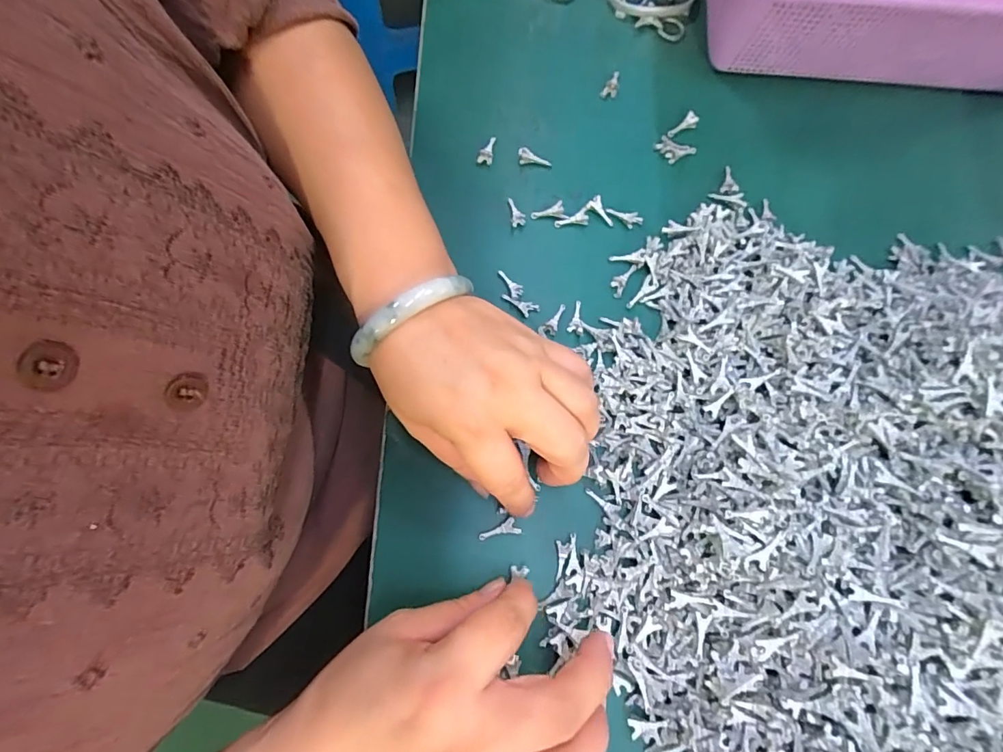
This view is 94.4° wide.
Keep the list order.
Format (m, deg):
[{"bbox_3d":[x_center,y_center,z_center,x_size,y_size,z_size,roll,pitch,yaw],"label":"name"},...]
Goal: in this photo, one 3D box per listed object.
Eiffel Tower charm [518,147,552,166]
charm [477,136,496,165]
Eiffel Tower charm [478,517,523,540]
[{"bbox_3d":[0.022,-0.142,0.303,0.022,0.009,0.007,5,76,1],"label":"Eiffel Tower charm"},{"bbox_3d":[-0.010,-0.149,0.304,0.009,0.008,0.022,10,76,3],"label":"charm"},{"bbox_3d":[-0.001,0.082,0.248,0.023,0.007,0.009,-9,76,-2],"label":"Eiffel Tower charm"}]

